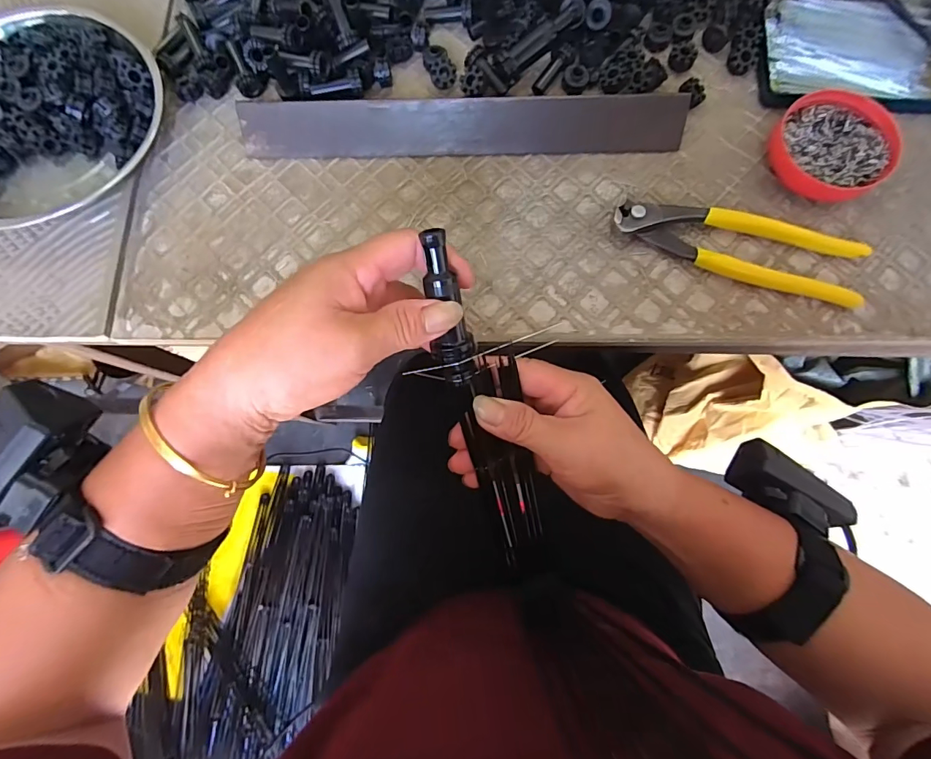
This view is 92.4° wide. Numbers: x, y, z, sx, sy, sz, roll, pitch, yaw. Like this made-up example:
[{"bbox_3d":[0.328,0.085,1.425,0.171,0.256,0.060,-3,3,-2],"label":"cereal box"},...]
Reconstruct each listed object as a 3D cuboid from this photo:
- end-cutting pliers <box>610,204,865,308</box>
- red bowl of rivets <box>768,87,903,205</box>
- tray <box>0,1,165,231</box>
[{"bbox_3d":[0.186,-0.093,0.303,0.164,0.014,0.043,19,80,4],"label":"end-cutting pliers"},{"bbox_3d":[0.252,-0.160,0.310,0.073,0.022,0.074,0,79,1],"label":"red bowl of rivets"},{"bbox_3d":[-0.317,-0.194,0.331,0.184,0.032,0.156,-24,80,-4],"label":"tray"}]

